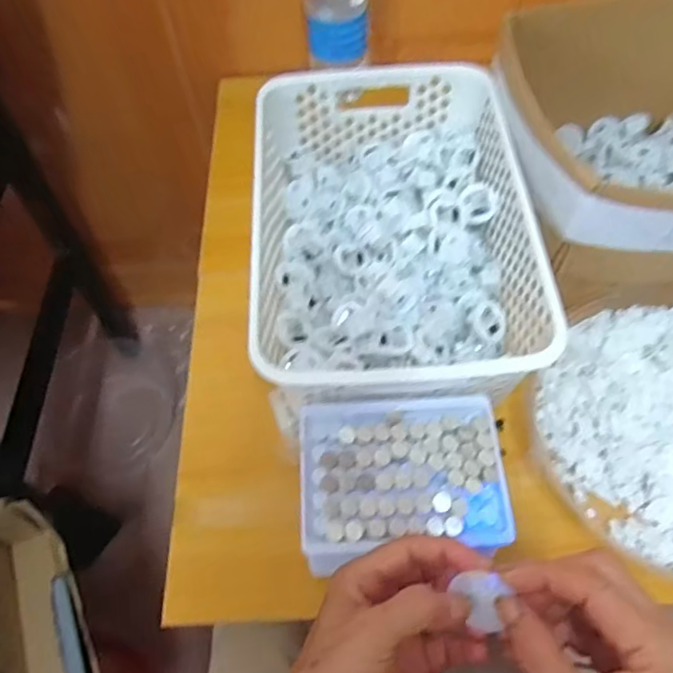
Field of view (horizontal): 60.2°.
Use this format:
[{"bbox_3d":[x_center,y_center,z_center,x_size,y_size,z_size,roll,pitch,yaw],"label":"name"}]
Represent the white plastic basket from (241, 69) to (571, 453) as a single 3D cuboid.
[{"bbox_3d":[0.042,-0.087,0.482,0.205,0.091,0.299,-3,60,0],"label":"white plastic basket"}]

